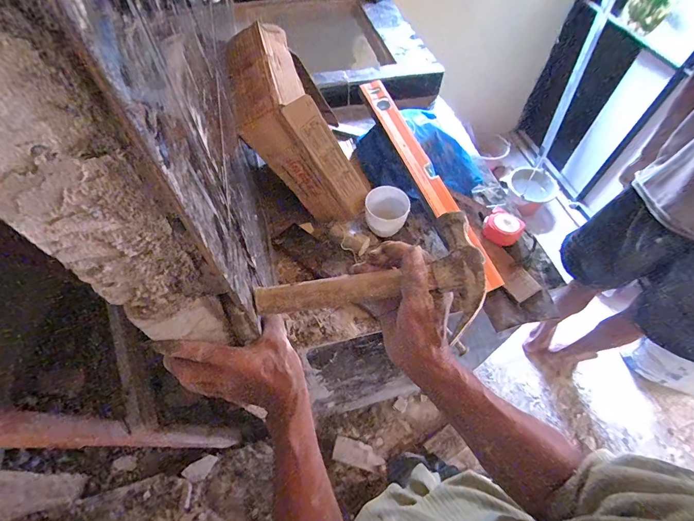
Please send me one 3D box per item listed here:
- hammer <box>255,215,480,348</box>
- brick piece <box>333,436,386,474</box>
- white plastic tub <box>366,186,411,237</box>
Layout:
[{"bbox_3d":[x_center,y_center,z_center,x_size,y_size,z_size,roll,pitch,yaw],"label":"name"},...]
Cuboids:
[{"bbox_3d":[0.018,0.027,0.351,0.231,0.029,0.112,-11,56,10],"label":"hammer"},{"bbox_3d":[0.043,0.655,1.170,0.172,0.031,0.077,14,58,9],"label":"brick piece"},{"bbox_3d":[0.087,-0.106,0.754,0.090,0.073,0.080,12,57,7],"label":"white plastic tub"}]

